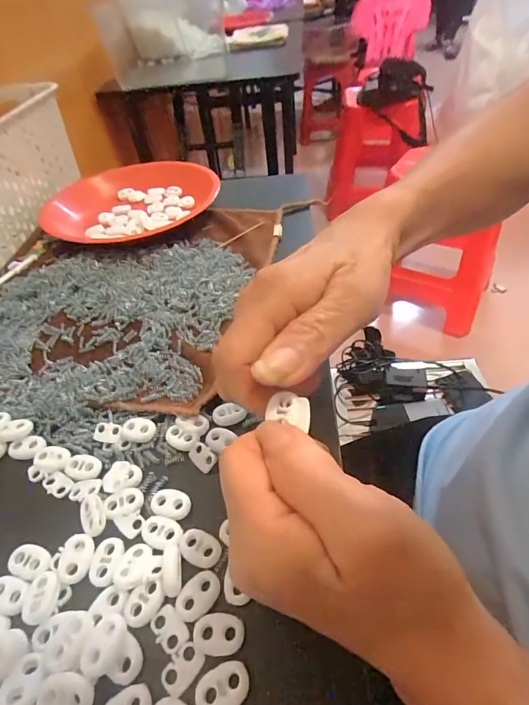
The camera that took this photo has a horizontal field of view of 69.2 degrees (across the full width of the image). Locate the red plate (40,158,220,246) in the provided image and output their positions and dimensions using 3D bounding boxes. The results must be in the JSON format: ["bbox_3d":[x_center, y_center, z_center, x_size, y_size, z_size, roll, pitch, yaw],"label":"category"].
[{"bbox_3d":[-0.159,-0.178,0.441,0.187,0.023,0.192,0,47,7],"label":"red plate"}]

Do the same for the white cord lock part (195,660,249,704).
[{"bbox_3d":[-0.018,0.137,0.157,0.022,0.004,0.015,-20,48,-12],"label":"white cord lock part"}]

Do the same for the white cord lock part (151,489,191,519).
[{"bbox_3d":[-0.052,0.084,0.213,0.023,0.004,0.014,8,49,14],"label":"white cord lock part"}]

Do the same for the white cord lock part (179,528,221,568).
[{"bbox_3d":[-0.033,0.098,0.194,0.022,0.004,0.015,16,51,20],"label":"white cord lock part"}]

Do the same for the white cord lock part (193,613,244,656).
[{"bbox_3d":[-0.021,0.124,0.170,0.023,0.004,0.015,-4,47,3],"label":"white cord lock part"}]

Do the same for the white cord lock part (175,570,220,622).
[{"bbox_3d":[-0.032,0.114,0.181,0.015,0.004,0.023,30,57,29],"label":"white cord lock part"}]

